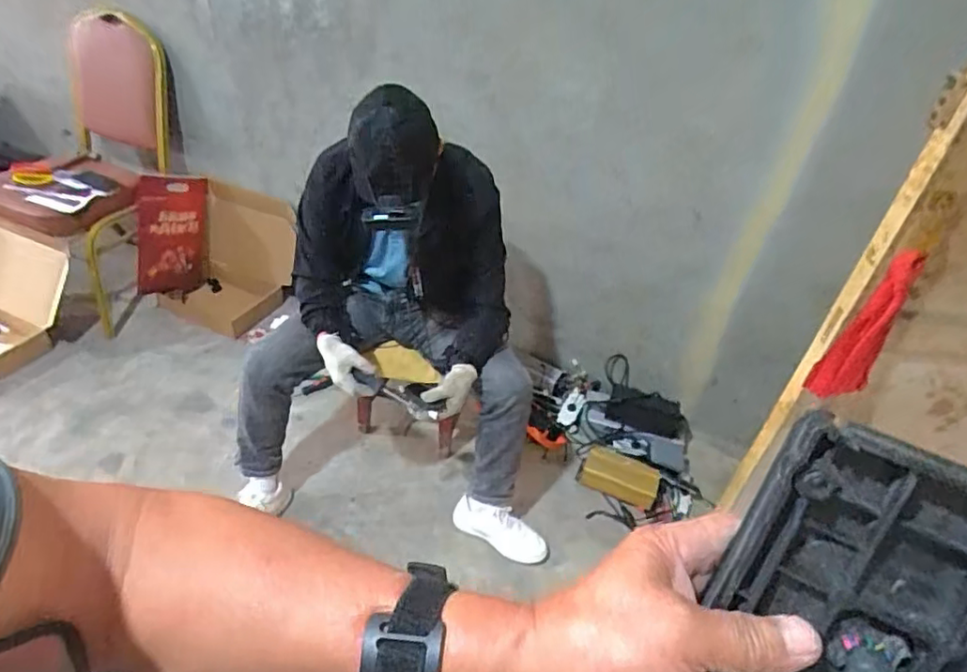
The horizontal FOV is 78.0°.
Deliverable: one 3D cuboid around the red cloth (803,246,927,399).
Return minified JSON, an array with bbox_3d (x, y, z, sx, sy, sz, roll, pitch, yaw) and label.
[{"bbox_3d":[0.680,-0.009,1.063,0.076,0.297,0.033,8,37,0],"label":"red cloth"}]

